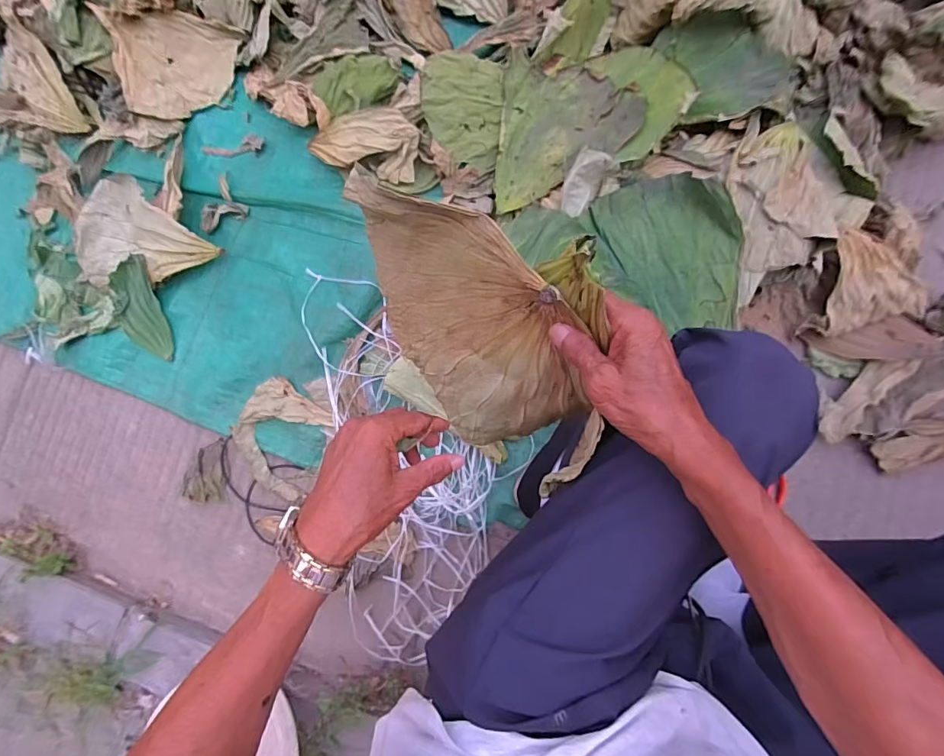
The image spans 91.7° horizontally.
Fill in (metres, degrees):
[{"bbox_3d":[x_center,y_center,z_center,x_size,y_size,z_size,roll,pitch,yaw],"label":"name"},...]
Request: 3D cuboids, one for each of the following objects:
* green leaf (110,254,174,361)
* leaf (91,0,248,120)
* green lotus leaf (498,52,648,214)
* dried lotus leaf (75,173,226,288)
[{"bbox_3d":[-0.604,-0.121,0.833,0.083,0.016,0.183,-12,99,8],"label":"green leaf"},{"bbox_3d":[-0.550,-0.587,0.858,0.212,0.027,0.173,-8,99,-19],"label":"leaf"},{"bbox_3d":[0.150,-0.393,0.725,0.214,0.063,0.266,3,86,9],"label":"green lotus leaf"},{"bbox_3d":[-0.598,-0.270,0.838,0.277,0.048,0.191,0,86,9],"label":"dried lotus leaf"}]

